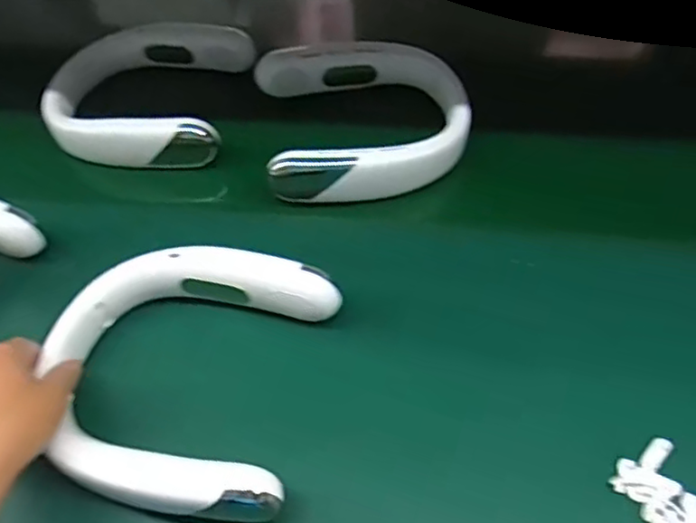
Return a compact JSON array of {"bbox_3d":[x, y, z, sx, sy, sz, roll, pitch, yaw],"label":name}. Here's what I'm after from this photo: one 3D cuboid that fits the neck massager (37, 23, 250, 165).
[{"bbox_3d":[-0.216,-0.182,0.698,0.201,0.054,0.200,2,53,7],"label":"neck massager"}]

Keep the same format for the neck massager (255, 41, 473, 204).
[{"bbox_3d":[0.018,-0.143,0.648,0.198,0.054,0.178,-8,53,0],"label":"neck massager"}]

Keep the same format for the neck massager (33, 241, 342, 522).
[{"bbox_3d":[-0.124,0.074,0.470,0.196,0.043,0.199,8,54,11],"label":"neck massager"}]

